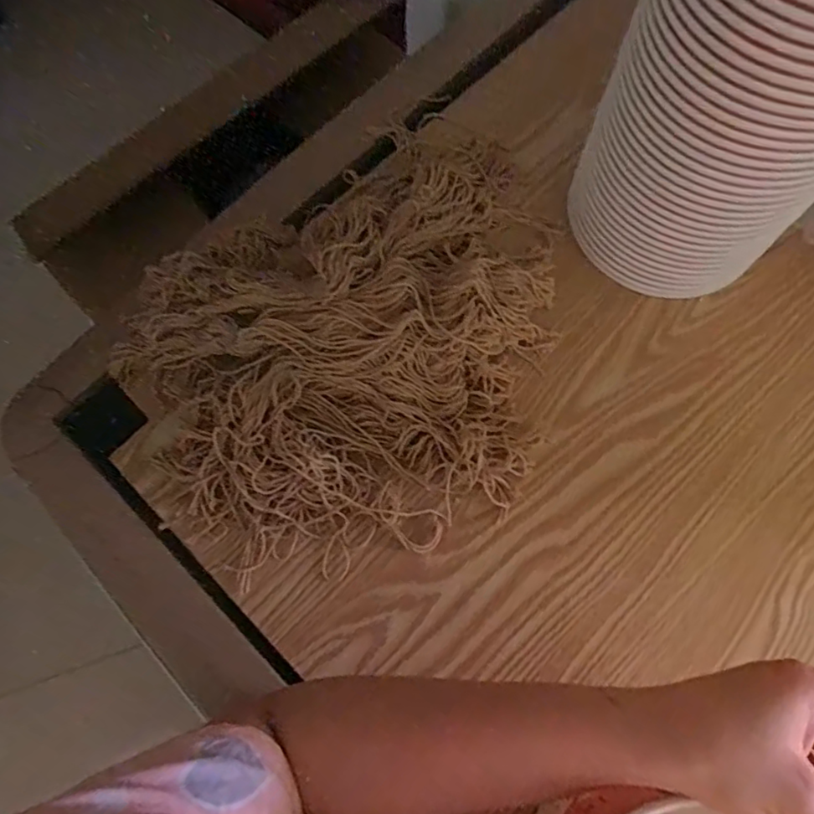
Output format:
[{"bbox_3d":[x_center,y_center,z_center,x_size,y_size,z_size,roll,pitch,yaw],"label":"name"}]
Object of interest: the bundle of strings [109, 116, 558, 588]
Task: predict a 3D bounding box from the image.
[{"bbox_3d":[-0.026,-0.052,0.434,0.373,0.057,0.294,-37,75,-10],"label":"bundle of strings"}]

